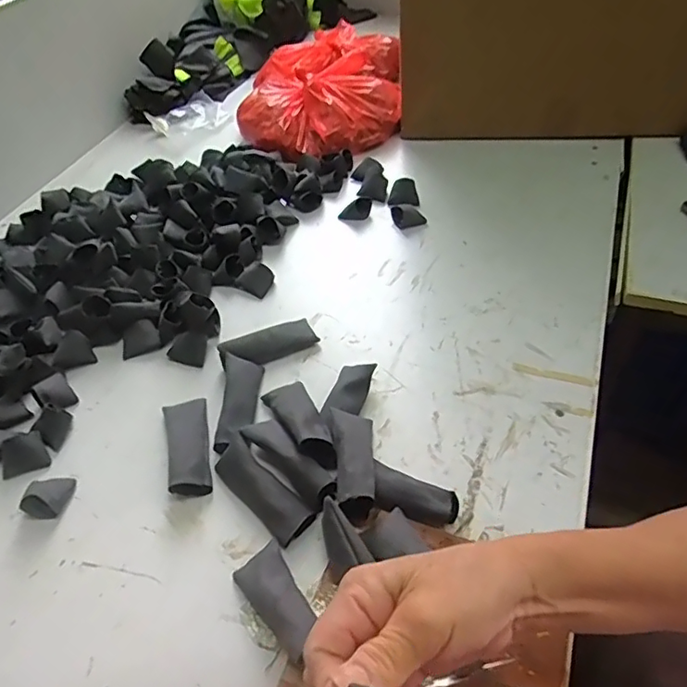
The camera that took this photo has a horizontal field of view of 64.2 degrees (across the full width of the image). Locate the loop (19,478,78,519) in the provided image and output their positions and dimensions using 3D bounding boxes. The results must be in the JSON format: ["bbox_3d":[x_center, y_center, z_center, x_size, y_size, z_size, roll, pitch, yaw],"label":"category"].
[{"bbox_3d":[-0.270,0.137,0.497,0.038,0.025,0.037,-3,47,4],"label":"loop"}]

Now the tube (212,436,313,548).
[{"bbox_3d":[-0.072,0.123,0.471,0.035,0.026,0.103,-37,54,-25],"label":"tube"}]

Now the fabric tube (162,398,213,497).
[{"bbox_3d":[-0.148,0.094,0.515,0.038,0.020,0.107,-14,47,-6],"label":"fabric tube"}]

